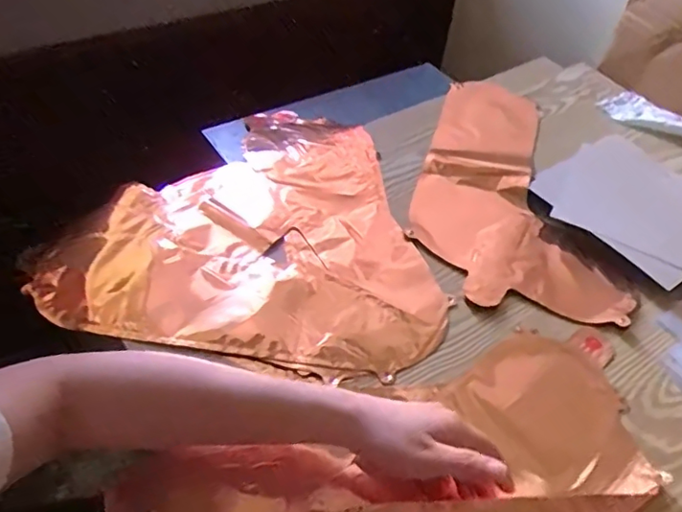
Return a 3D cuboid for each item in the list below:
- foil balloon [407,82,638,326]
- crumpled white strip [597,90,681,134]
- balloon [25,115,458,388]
[{"bbox_3d":[0.179,-0.090,0.694,0.201,0.013,0.401,-1,48,-6],"label":"foil balloon"},{"bbox_3d":[0.446,-0.181,0.790,0.068,0.024,0.179,-23,54,-23],"label":"crumpled white strip"},{"bbox_3d":[-0.087,-0.048,0.644,0.397,0.030,0.379,9,48,3],"label":"balloon"}]

